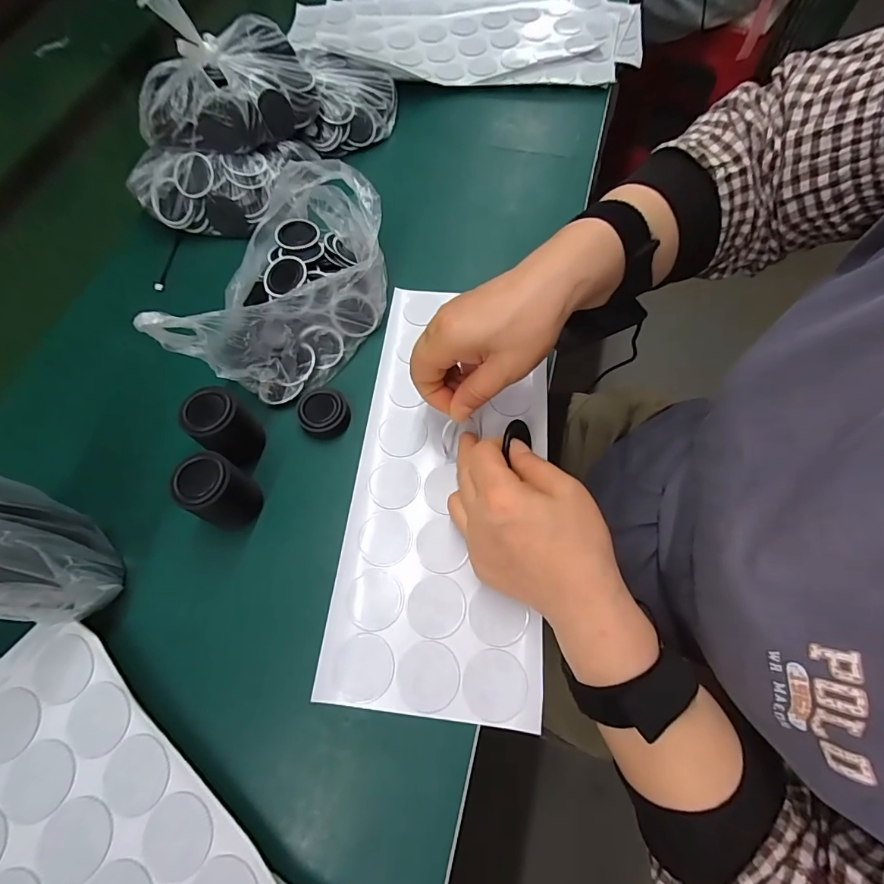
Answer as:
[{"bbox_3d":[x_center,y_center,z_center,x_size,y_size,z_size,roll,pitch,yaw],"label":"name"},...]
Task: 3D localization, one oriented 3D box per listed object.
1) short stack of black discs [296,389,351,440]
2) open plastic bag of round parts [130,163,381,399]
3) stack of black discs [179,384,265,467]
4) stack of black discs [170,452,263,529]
[{"bbox_3d":[-0.093,-0.022,0.348,0.038,0.014,0.040,-37,70,-15],"label":"short stack of black discs"},{"bbox_3d":[-0.119,-0.131,0.359,0.134,0.083,0.182,0,65,1],"label":"open plastic bag of round parts"},{"bbox_3d":[-0.157,-0.010,0.320,0.040,0.058,0.037,35,71,15],"label":"stack of black discs"},{"bbox_3d":[-0.151,0.033,0.303,0.037,0.056,0.042,35,71,15],"label":"stack of black discs"}]

